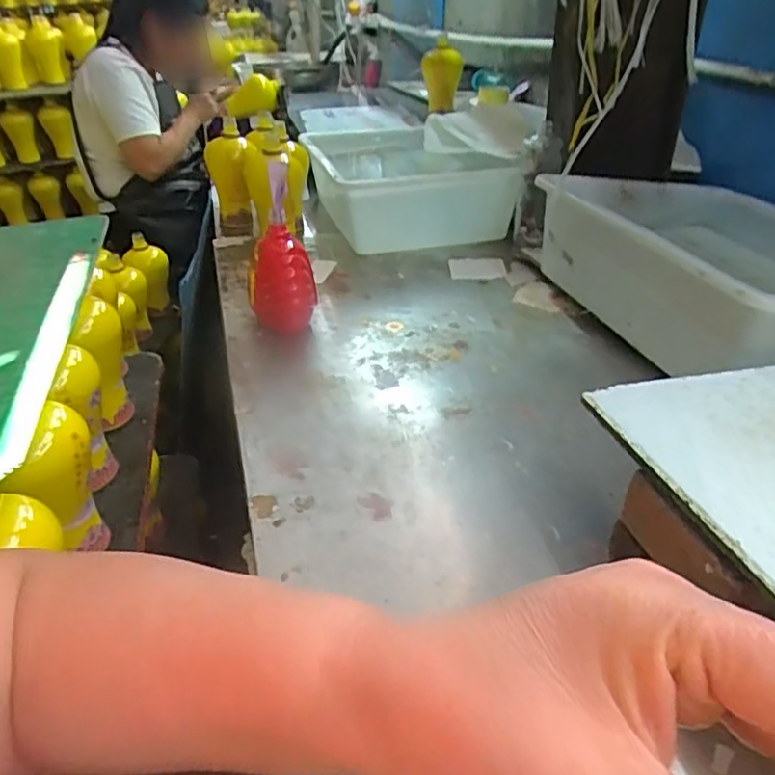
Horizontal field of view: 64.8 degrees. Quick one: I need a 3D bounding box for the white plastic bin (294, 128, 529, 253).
[{"bbox_3d":[0.020,-0.446,1.357,0.347,0.172,0.533,-9,34,-12],"label":"white plastic bin"}]

